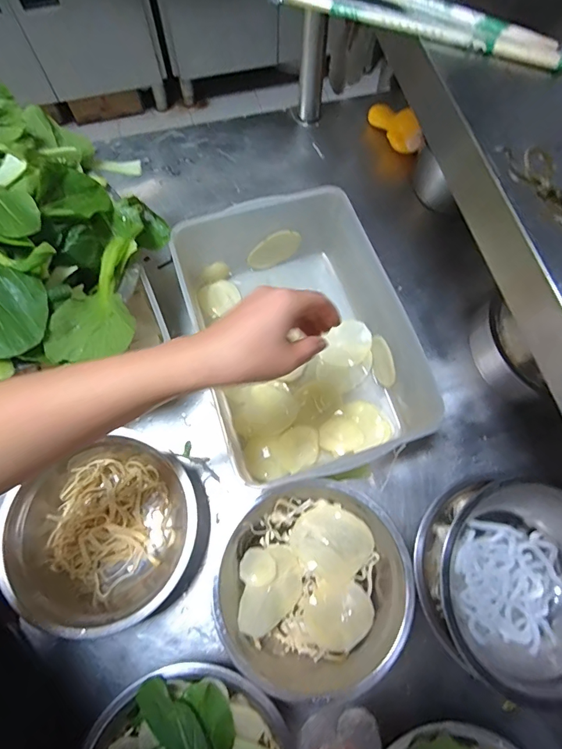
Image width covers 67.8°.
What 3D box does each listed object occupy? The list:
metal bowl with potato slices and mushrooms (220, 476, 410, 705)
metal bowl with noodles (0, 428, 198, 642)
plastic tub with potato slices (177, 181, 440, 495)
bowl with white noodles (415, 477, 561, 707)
[{"bbox_3d":[0.033,0.214,0.433,0.180,0.059,0.192,0,71,0],"label":"metal bowl with potato slices and mushrooms"},{"bbox_3d":[-0.193,0.174,0.450,0.203,0.055,0.181,-25,73,-9],"label":"metal bowl with noodles"},{"bbox_3d":[0.024,-0.041,0.497,0.222,0.122,0.315,-17,72,-6],"label":"plastic tub with potato slices"},{"bbox_3d":[0.229,0.207,0.423,0.187,0.103,0.179,0,71,0],"label":"bowl with white noodles"}]

